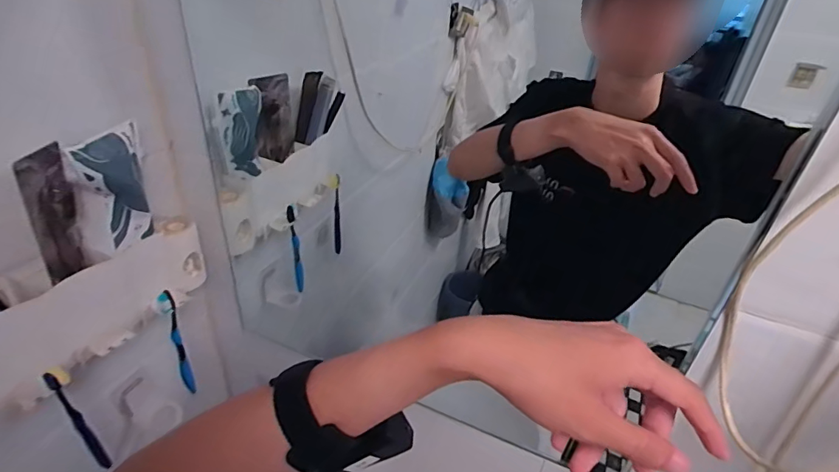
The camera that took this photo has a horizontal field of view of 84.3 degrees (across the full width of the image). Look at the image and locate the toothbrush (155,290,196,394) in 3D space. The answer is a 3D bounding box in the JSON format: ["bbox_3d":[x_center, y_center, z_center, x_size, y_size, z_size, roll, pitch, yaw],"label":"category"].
[{"bbox_3d":[-0.327,0.145,0.629,0.020,0.172,0.022,-19,40,-31],"label":"toothbrush"}]

